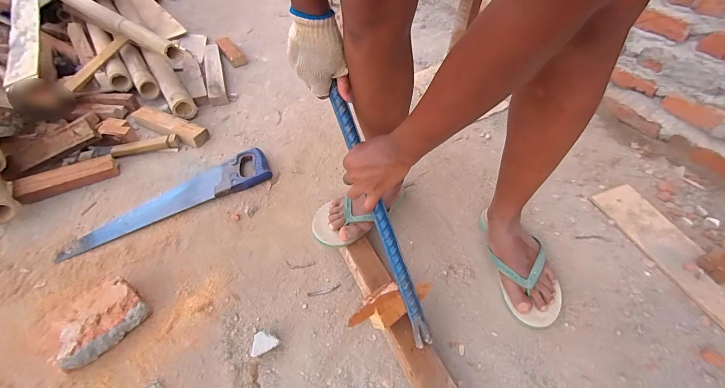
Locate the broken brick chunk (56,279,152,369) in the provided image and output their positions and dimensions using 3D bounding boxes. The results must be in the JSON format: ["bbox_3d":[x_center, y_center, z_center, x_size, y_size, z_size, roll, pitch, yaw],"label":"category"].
[{"bbox_3d":[-0.506,0.240,0.617,0.120,0.054,0.147,32,56,26],"label":"broken brick chunk"}]

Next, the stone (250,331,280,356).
[{"bbox_3d":[-0.175,0.276,0.588,0.043,0.028,0.039,4,49,5],"label":"stone"}]

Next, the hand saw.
[{"bbox_3d":[-0.494,0.008,0.841,0.496,0.022,0.128,-24,52,-19],"label":"hand saw"}]

